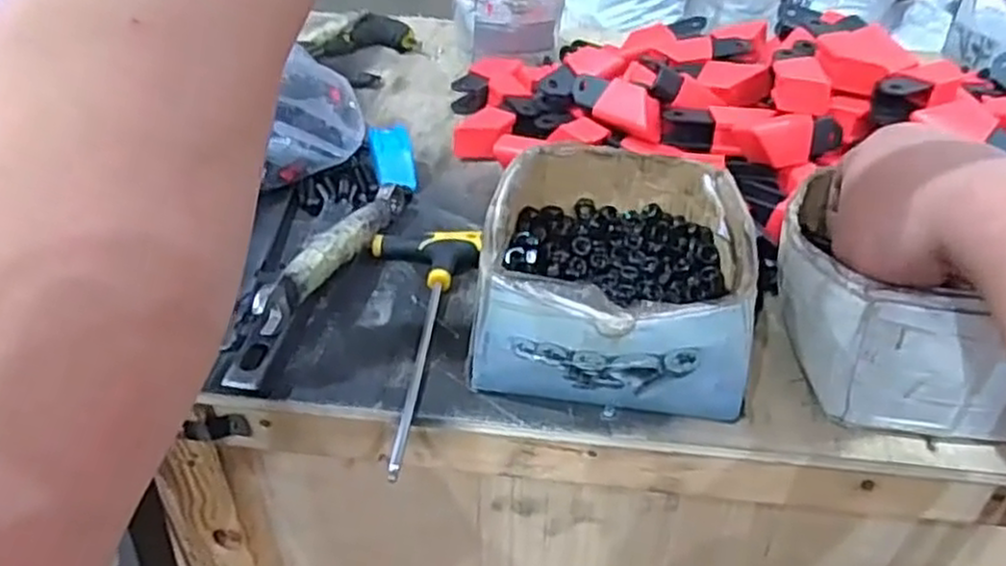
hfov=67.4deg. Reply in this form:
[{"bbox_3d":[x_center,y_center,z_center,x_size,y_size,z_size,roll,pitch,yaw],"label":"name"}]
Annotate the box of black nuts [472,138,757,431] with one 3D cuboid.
[{"bbox_3d":[0.063,-0.006,0.419,0.138,0.078,0.169,5,37,6],"label":"box of black nuts"}]

